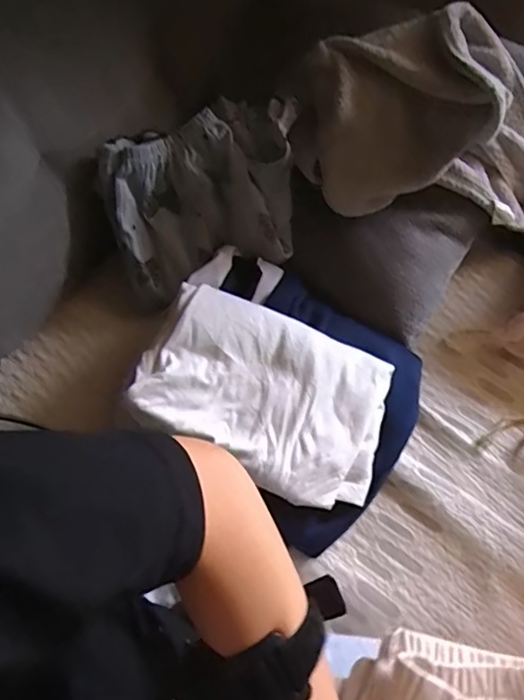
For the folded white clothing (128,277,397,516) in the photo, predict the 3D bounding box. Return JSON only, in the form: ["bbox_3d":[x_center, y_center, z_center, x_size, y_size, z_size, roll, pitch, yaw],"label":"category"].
[{"bbox_3d":[0.007,0.042,0.514,0.234,0.019,0.162,23,68,-9],"label":"folded white clothing"}]

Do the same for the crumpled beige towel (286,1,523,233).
[{"bbox_3d":[0.190,-0.253,0.610,0.304,0.163,0.180,-4,60,-2],"label":"crumpled beige towel"}]

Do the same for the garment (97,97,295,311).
[{"bbox_3d":[-0.070,-0.181,0.623,0.207,0.123,0.184,-10,60,-5],"label":"garment"}]

